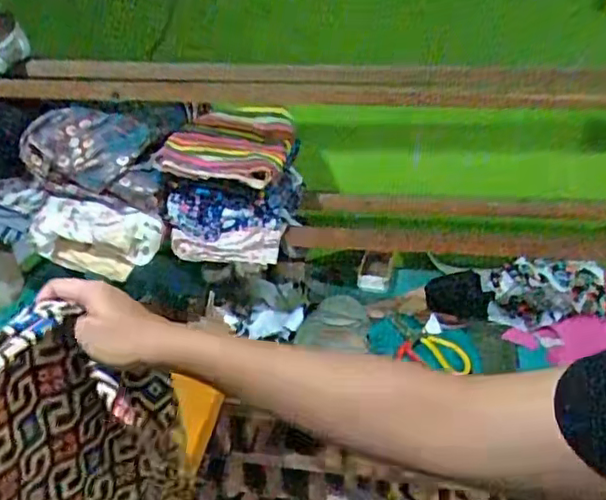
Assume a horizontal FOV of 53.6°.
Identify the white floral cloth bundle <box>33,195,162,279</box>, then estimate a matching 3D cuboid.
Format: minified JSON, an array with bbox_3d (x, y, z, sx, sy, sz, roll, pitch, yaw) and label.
[{"bbox_3d":[-0.337,-0.014,0.987,0.204,0.121,0.081,6,30,15],"label":"white floral cloth bundle"}]

